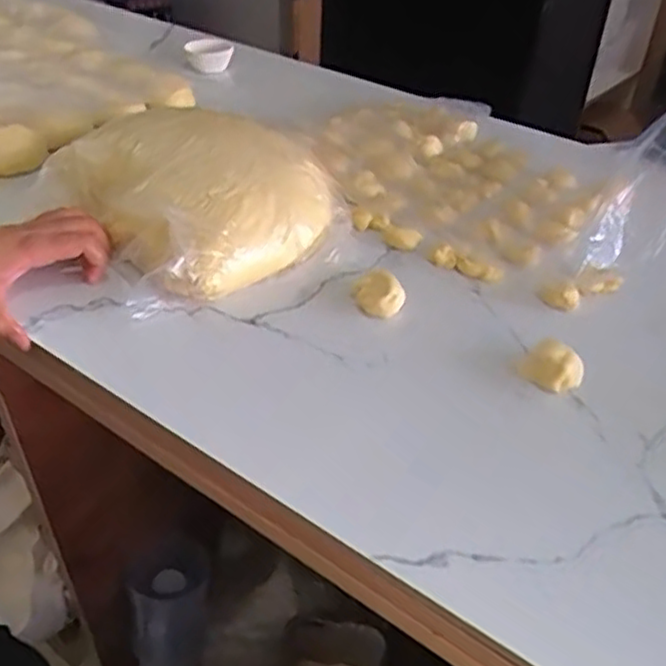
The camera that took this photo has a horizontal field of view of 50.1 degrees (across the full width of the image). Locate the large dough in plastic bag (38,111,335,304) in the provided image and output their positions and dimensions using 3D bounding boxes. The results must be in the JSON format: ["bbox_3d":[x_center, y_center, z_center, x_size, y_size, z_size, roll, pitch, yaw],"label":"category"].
[{"bbox_3d":[-0.123,-0.136,0.639,0.265,0.067,0.202,30,47,30],"label":"large dough in plastic bag"}]

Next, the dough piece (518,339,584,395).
[{"bbox_3d":[0.155,0.023,0.506,0.030,0.026,0.040,-22,45,-26],"label":"dough piece"}]

